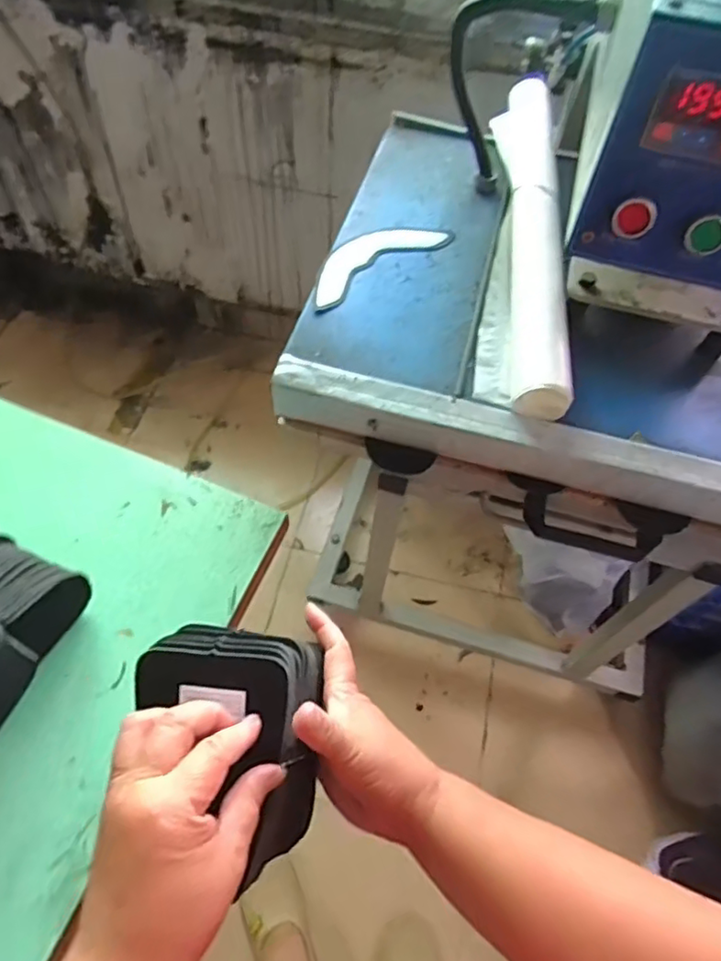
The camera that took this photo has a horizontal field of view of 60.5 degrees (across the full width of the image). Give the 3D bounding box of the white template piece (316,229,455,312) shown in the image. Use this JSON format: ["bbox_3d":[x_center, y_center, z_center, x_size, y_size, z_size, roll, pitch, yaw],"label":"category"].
[{"bbox_3d":[0.015,-0.255,0.702,0.193,0.010,0.065,-34,67,-22],"label":"white template piece"}]

